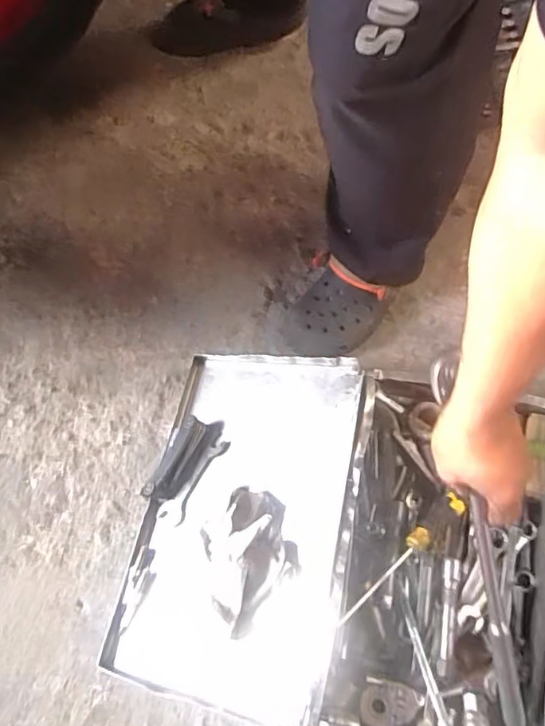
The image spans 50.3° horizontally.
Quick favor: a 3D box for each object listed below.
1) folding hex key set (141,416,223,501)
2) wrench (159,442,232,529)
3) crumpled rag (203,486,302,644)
[{"bbox_3d":[-0.119,0.118,0.739,0.052,0.028,0.121,30,72,14],"label":"folding hex key set"},{"bbox_3d":[-0.100,0.148,0.736,0.035,0.004,0.120,27,78,23],"label":"wrench"},{"bbox_3d":[-0.032,0.211,0.638,0.107,0.055,0.133,40,74,17],"label":"crumpled rag"}]

